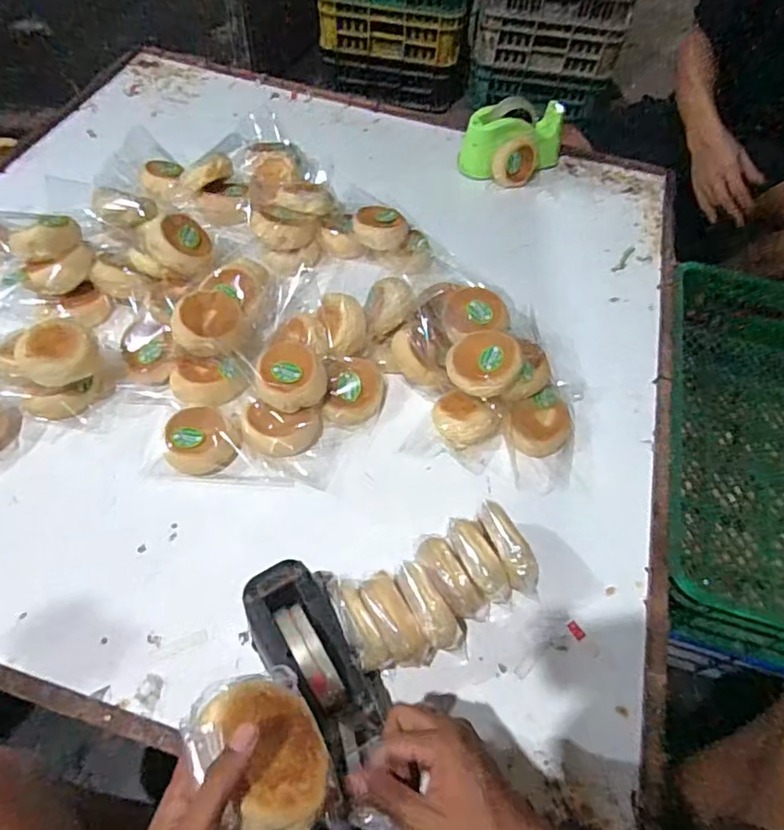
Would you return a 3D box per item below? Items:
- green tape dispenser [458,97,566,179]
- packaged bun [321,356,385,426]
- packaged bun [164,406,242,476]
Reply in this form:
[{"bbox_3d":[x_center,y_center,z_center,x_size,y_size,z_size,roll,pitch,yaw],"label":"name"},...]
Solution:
[{"bbox_3d":[0.247,-0.536,1.116,0.208,0.130,0.106,-10,57,-10],"label":"green tape dispenser"},{"bbox_3d":[-0.052,-0.037,0.775,0.079,0.038,0.097,3,58,-1],"label":"packaged bun"},{"bbox_3d":[-0.244,0.033,0.723,0.096,0.037,0.082,-19,59,-16],"label":"packaged bun"}]

